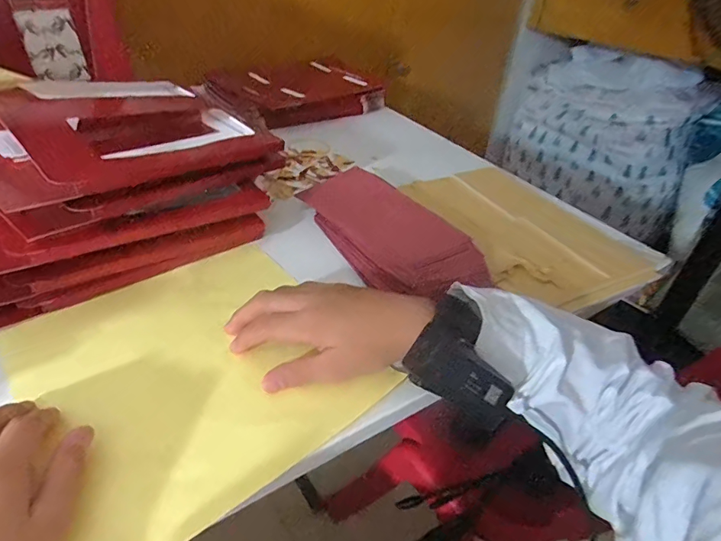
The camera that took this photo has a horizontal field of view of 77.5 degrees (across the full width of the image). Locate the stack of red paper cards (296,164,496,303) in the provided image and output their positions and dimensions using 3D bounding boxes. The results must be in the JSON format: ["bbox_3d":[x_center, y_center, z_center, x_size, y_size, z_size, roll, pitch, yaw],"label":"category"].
[{"bbox_3d":[0.026,-0.044,0.458,0.111,0.024,0.213,-19,43,-28],"label":"stack of red paper cards"}]

